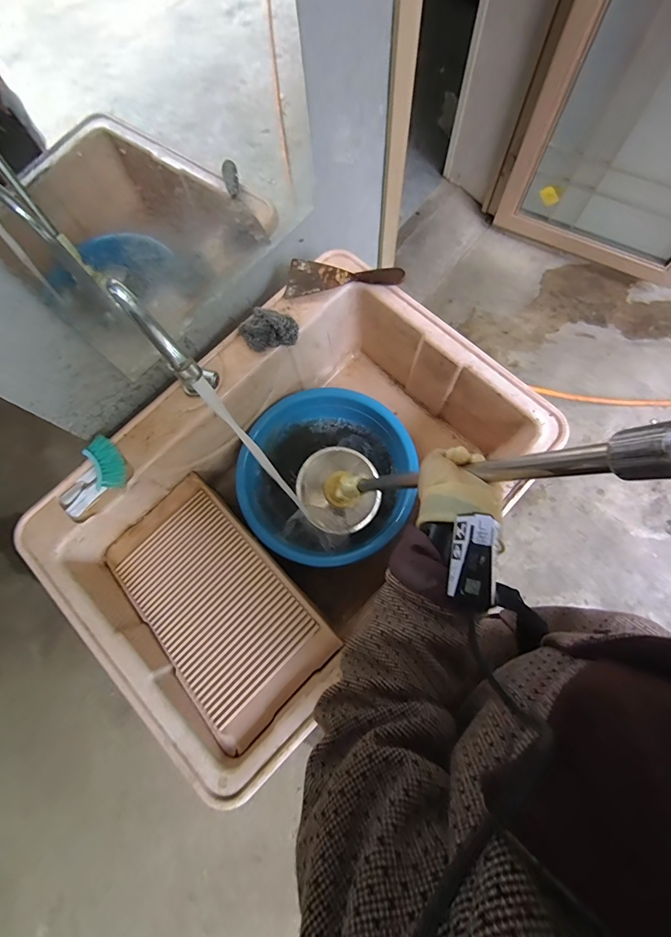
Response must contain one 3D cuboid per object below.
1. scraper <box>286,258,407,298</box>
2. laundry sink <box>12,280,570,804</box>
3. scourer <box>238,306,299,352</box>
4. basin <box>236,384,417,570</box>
[{"bbox_3d":[0.016,-0.350,0.732,0.209,0.029,0.081,8,75,5],"label":"scraper"},{"bbox_3d":[-0.074,0.049,0.748,0.555,0.255,0.773,41,80,12],"label":"laundry sink"},{"bbox_3d":[-0.120,-0.256,0.703,0.101,0.043,0.076,-13,74,-1],"label":"scourer"},{"bbox_3d":[-0.023,0.017,0.799,0.323,0.099,0.335,0,73,1],"label":"basin"}]

